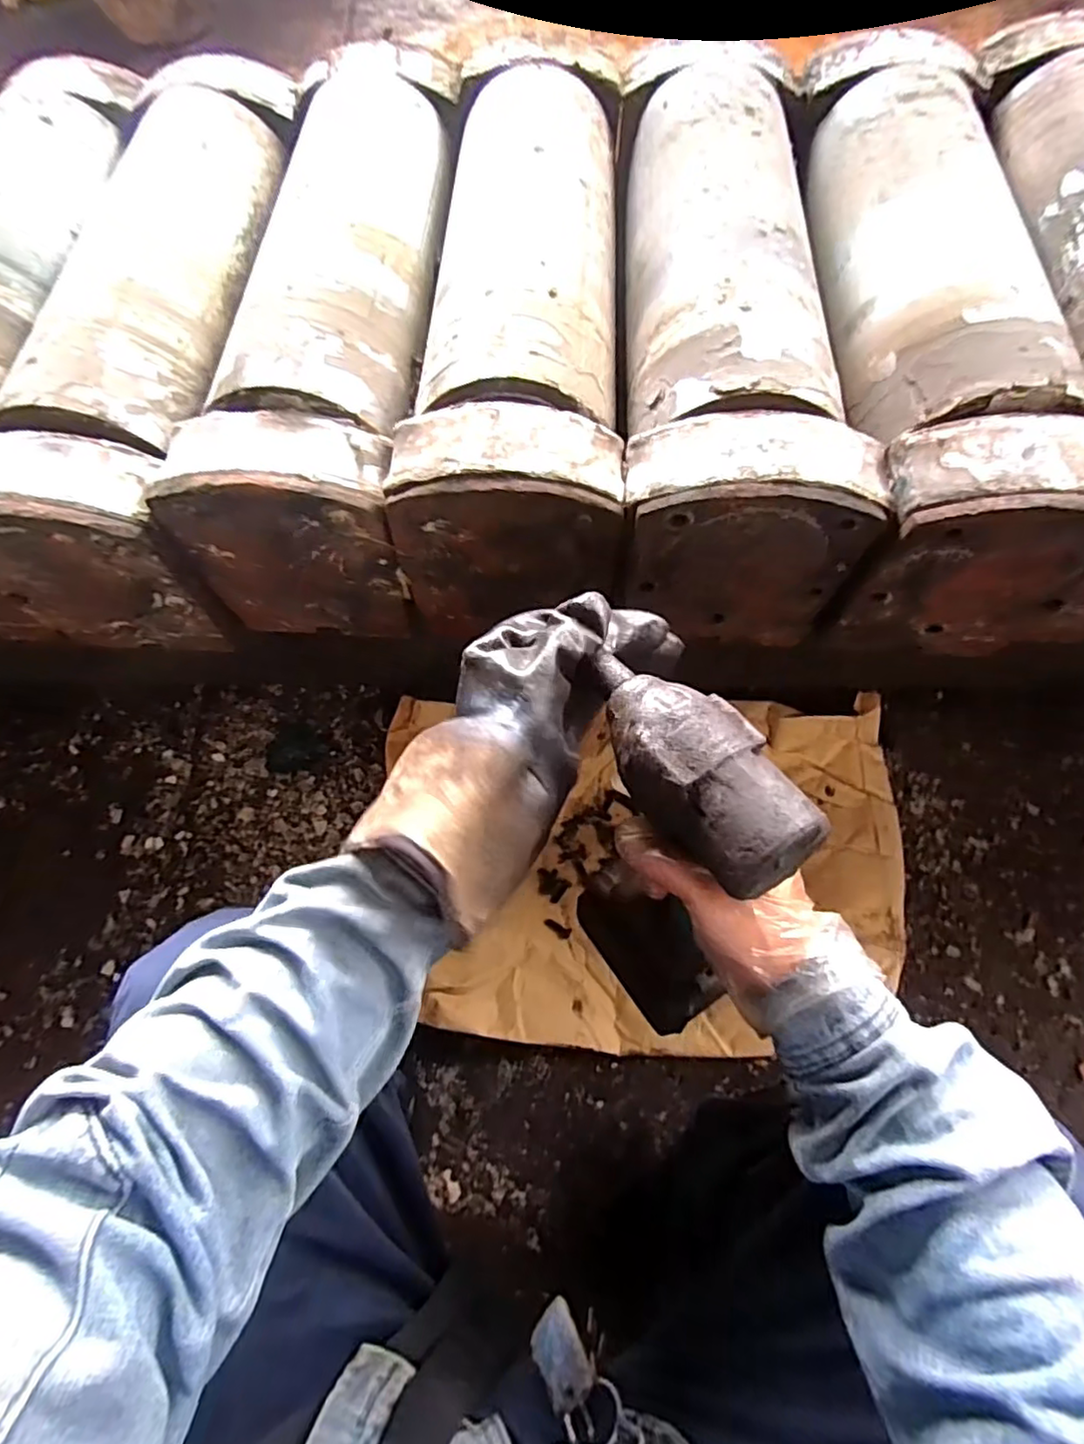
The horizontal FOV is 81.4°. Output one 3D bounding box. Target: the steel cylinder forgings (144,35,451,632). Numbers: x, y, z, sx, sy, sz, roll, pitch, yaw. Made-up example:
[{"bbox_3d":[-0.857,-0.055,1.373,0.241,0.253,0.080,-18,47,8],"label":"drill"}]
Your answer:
[{"bbox_3d":[-0.173,-0.374,0.576,0.158,0.164,0.573,1,68,2],"label":"steel cylinder forgings"}]

